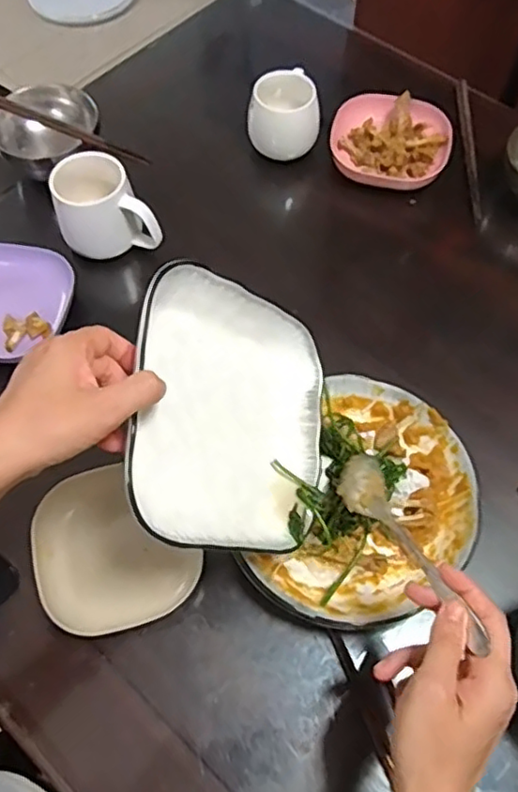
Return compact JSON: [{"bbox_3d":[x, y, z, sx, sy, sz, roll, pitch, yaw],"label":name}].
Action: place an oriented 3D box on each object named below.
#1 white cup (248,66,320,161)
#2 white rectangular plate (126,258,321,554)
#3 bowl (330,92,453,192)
[{"bbox_3d":[0.031,-0.354,0.788,0.087,0.069,0.085,0,63,0],"label":"white cup"},{"bbox_3d":[-0.020,0.016,0.487,0.186,0.041,0.195,14,73,-42],"label":"white rectangular plate"},{"bbox_3d":[0.168,-0.325,0.802,0.149,0.035,0.128,23,65,12],"label":"bowl"}]

